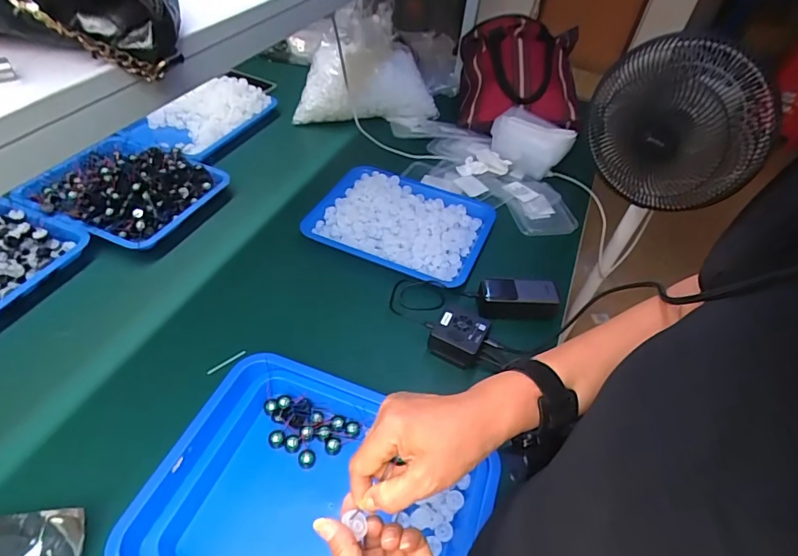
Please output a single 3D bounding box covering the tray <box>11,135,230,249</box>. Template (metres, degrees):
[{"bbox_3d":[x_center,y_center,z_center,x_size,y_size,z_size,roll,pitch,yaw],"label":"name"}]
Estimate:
[{"bbox_3d":[-0.495,-0.179,0.825,0.253,0.084,0.251,24,49,15],"label":"tray"}]

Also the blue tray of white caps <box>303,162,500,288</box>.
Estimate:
[{"bbox_3d":[0.006,-0.117,0.871,0.327,0.036,0.245,20,48,12],"label":"blue tray of white caps"}]

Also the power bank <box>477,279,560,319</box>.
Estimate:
[{"bbox_3d":[0.197,0.035,0.762,0.127,0.050,0.056,4,47,-4],"label":"power bank"}]

